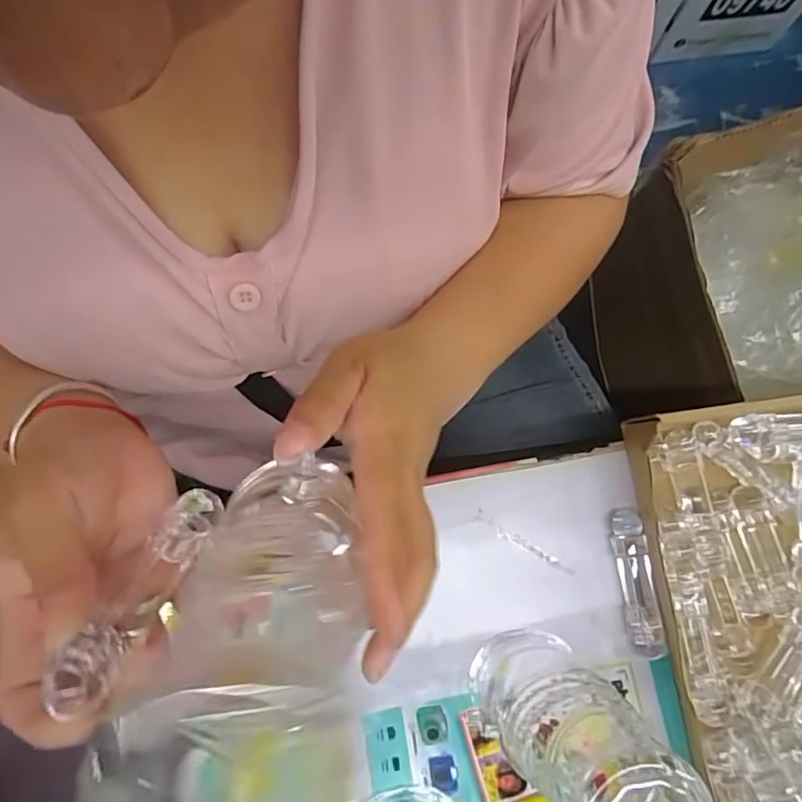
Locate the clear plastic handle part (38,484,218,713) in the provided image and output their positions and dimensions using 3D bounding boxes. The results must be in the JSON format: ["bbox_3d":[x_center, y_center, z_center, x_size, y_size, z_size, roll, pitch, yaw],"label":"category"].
[{"bbox_3d":[-0.097,0.070,0.209,0.018,0.012,0.089,18,39,4],"label":"clear plastic handle part"}]

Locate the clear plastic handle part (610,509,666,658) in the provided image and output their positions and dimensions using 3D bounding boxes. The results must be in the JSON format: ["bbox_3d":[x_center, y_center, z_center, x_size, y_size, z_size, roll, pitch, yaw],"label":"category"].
[{"bbox_3d":[0.163,0.124,0.379,0.019,0.020,0.096,-5,79,-3],"label":"clear plastic handle part"}]

